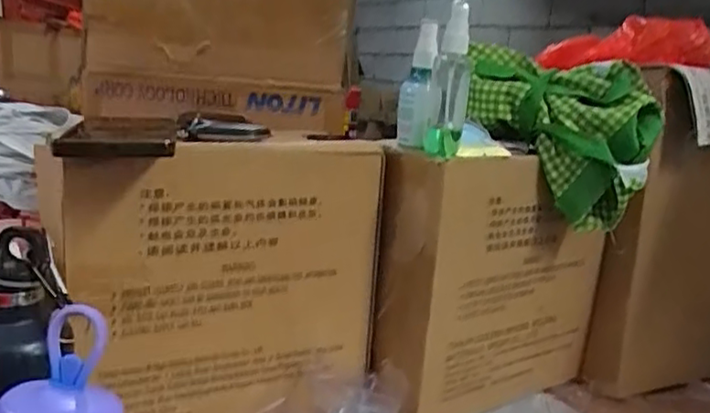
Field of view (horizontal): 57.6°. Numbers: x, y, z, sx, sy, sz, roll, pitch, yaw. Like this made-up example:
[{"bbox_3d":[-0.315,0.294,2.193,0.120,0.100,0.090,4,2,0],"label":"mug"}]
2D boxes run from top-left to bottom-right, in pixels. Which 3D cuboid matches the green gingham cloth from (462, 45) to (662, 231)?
[{"bbox_3d":[0.199,-0.072,0.648,0.178,0.156,0.095,9,12,14],"label":"green gingham cloth"}]

